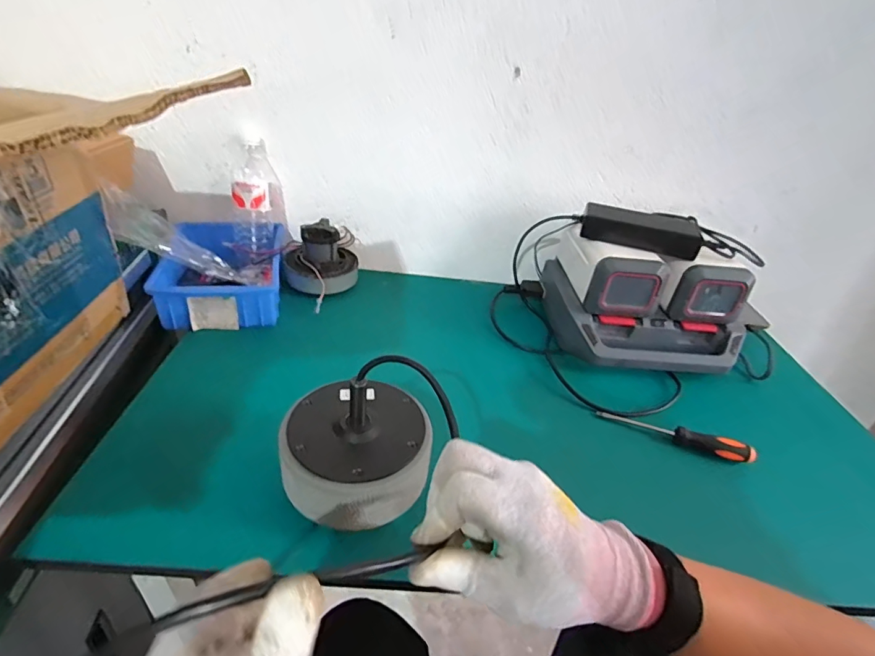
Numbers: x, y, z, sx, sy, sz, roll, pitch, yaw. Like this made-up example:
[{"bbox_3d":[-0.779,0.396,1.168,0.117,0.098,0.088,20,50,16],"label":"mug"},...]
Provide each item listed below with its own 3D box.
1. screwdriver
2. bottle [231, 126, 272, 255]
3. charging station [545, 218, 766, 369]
[{"bbox_3d":[0.312,0.136,0.610,0.189,0.024,0.023,18,35,15],"label":"screwdriver"},{"bbox_3d":[-0.313,-0.231,0.790,0.056,0.201,0.052,0,8,-11],"label":"bottle"},{"bbox_3d":[0.360,-0.072,0.765,0.336,0.167,0.259,7,34,0],"label":"charging station"}]

